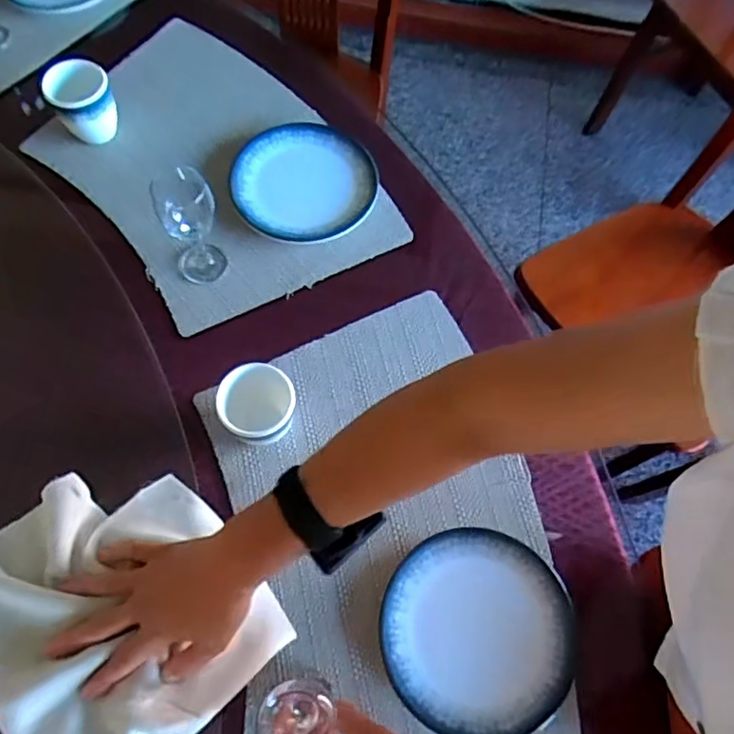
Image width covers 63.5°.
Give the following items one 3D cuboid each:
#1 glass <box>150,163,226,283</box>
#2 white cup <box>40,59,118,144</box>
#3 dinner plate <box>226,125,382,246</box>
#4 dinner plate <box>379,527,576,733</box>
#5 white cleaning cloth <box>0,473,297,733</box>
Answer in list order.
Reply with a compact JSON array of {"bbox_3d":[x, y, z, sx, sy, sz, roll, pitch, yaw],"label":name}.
[{"bbox_3d":[-0.186,-0.150,0.630,0.058,0.129,0.053,-20,70,-10],"label":"glass"},{"bbox_3d":[-0.339,-0.316,0.711,0.070,0.088,0.057,-20,70,-10],"label":"white cup"},{"bbox_3d":[-0.078,-0.227,0.726,0.173,0.013,0.169,1,68,-2],"label":"dinner plate"},{"bbox_3d":[0.103,0.242,0.545,0.172,0.015,0.169,1,68,-2],"label":"dinner plate"},{"bbox_3d":[-0.216,0.212,0.511,0.212,0.051,0.238,-38,74,-16],"label":"white cleaning cloth"}]

